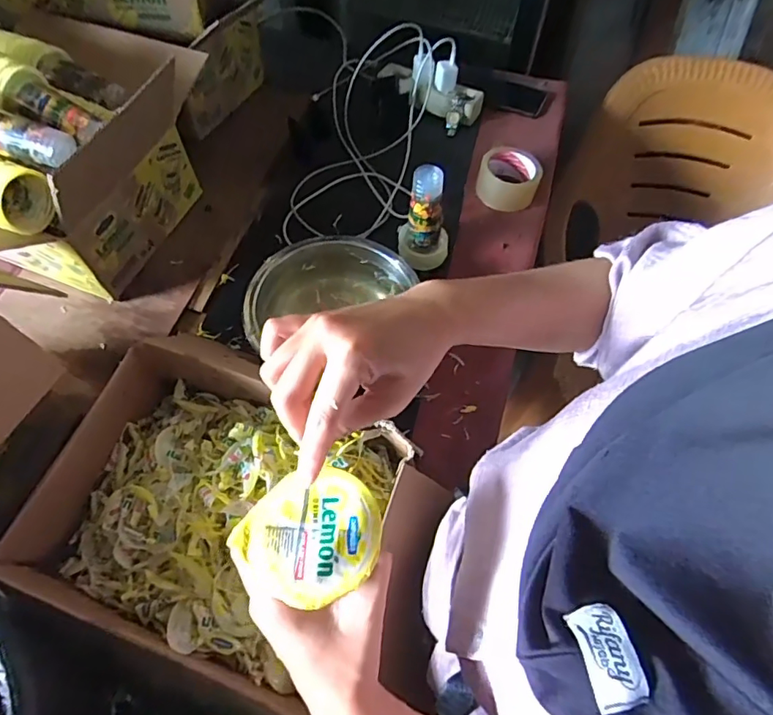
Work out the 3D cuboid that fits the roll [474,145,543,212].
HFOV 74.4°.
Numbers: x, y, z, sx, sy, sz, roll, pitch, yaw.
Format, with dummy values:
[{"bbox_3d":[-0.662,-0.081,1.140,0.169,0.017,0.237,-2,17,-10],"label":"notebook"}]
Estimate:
[{"bbox_3d":[0.202,-0.298,0.841,0.098,0.049,0.098,1,60,-2],"label":"roll"}]

